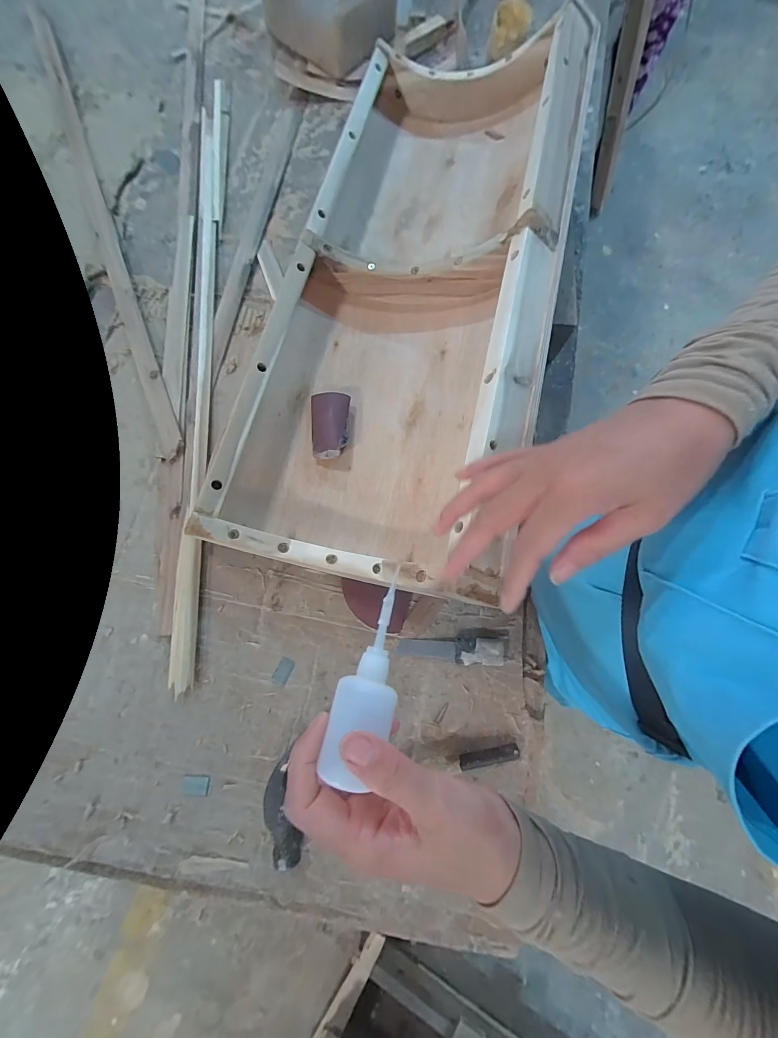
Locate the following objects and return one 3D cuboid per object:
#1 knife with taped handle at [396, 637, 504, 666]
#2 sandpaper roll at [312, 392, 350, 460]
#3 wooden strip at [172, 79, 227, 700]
[{"bbox_3d":[0.063,0.134,0.381,0.107,0.012,0.026,3,77,-2],"label":"knife with taped handle"},{"bbox_3d":[-0.066,-0.105,0.412,0.042,0.027,0.076,-1,77,-3],"label":"sandpaper roll"},{"bbox_3d":[-0.227,-0.230,0.454,0.027,0.013,0.816,-3,77,-1],"label":"wooden strip"}]

